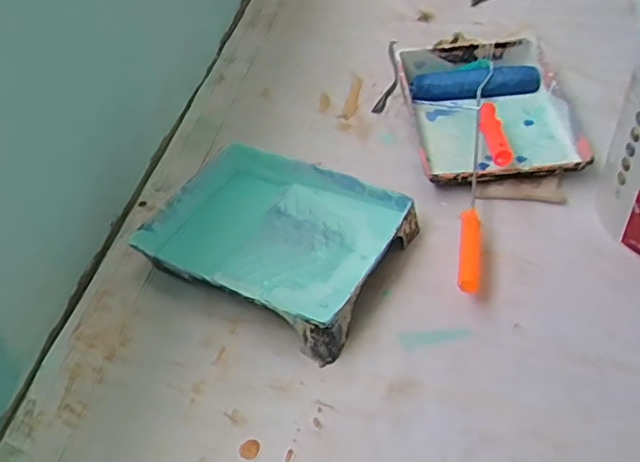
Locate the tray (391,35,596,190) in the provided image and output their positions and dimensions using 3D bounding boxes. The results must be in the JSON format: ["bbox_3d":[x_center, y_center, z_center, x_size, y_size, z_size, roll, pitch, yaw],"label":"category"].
[{"bbox_3d":[0.295,-0.228,1.083,0.271,0.075,0.355,-6,45,-1],"label":"tray"}]

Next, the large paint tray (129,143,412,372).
[{"bbox_3d":[-0.064,0.007,0.915,0.345,0.080,0.273,21,50,24],"label":"large paint tray"}]

